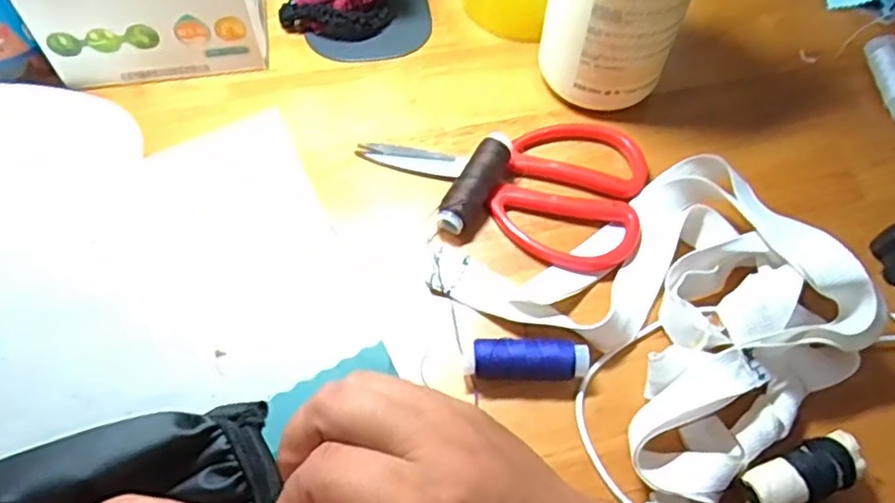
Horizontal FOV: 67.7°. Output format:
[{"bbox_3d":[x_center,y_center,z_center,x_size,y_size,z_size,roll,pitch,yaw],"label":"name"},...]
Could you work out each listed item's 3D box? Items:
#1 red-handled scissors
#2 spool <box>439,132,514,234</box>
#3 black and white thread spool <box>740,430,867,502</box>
[{"bbox_3d":[0.042,-0.053,0.383,0.157,0.010,0.091,31,64,15],"label":"red-handled scissors"},{"bbox_3d":[0.017,-0.037,0.364,0.021,0.019,0.060,27,76,13],"label":"spool"},{"bbox_3d":[0.156,0.099,0.295,0.053,0.016,0.022,-15,62,-11],"label":"black and white thread spool"}]

